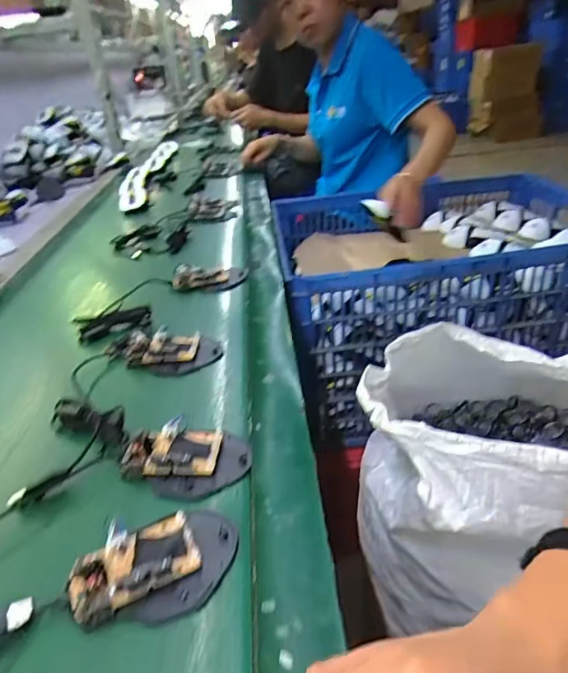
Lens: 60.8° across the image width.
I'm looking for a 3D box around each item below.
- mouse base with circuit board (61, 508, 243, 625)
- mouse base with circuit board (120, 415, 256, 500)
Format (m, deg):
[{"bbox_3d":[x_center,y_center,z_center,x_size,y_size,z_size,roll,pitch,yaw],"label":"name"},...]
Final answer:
[{"bbox_3d":[-0.084,0.147,0.315,0.105,0.019,0.068,-13,30,-10],"label":"mouse base with circuit board"},{"bbox_3d":[-0.083,0.097,0.400,0.105,0.020,0.071,-2,30,9],"label":"mouse base with circuit board"}]

